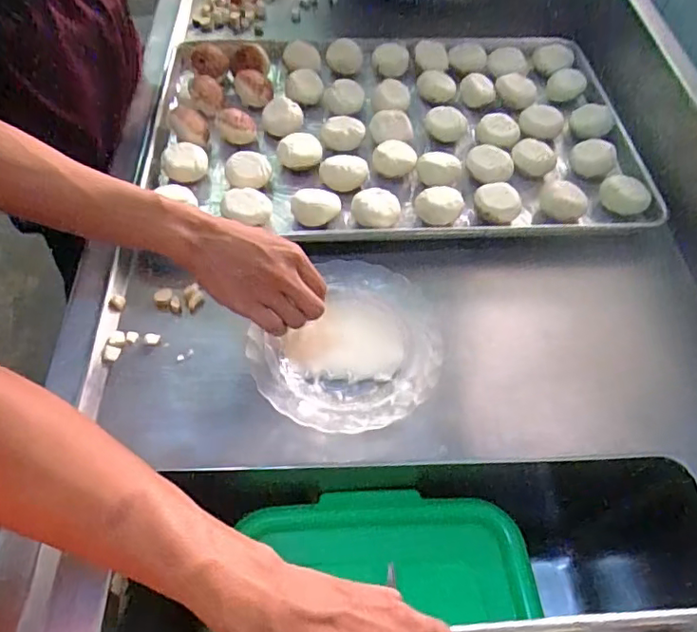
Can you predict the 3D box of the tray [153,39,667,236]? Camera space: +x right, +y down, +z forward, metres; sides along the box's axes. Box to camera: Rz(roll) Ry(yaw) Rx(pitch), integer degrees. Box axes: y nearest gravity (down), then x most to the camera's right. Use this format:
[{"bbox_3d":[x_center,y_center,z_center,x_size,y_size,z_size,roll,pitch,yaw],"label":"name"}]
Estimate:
[{"bbox_3d":[0.055,-0.253,0.732,0.596,0.035,0.420,-1,54,-3],"label":"tray"}]

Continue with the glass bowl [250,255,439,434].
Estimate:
[{"bbox_3d":[0.005,0.032,0.563,0.167,0.032,0.192,34,60,21],"label":"glass bowl"}]

